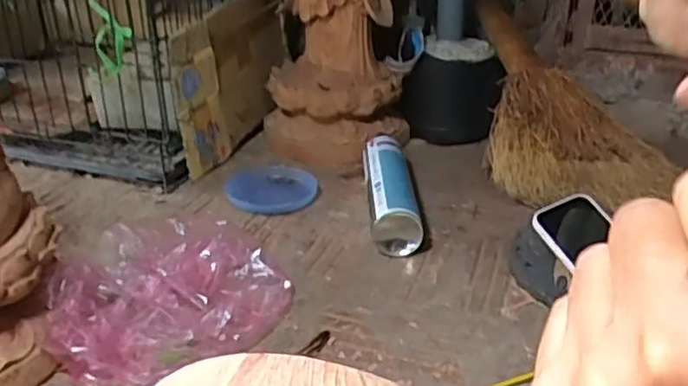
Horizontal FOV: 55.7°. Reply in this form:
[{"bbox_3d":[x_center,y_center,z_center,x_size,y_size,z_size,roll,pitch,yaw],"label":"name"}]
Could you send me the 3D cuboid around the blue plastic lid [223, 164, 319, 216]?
[{"bbox_3d":[-0.106,-0.009,0.953,0.126,0.021,0.132,1,25,0],"label":"blue plastic lid"}]

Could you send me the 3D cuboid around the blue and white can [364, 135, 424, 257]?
[{"bbox_3d":[0.063,0.000,0.894,0.064,0.073,0.249,1,25,-1],"label":"blue and white can"}]

